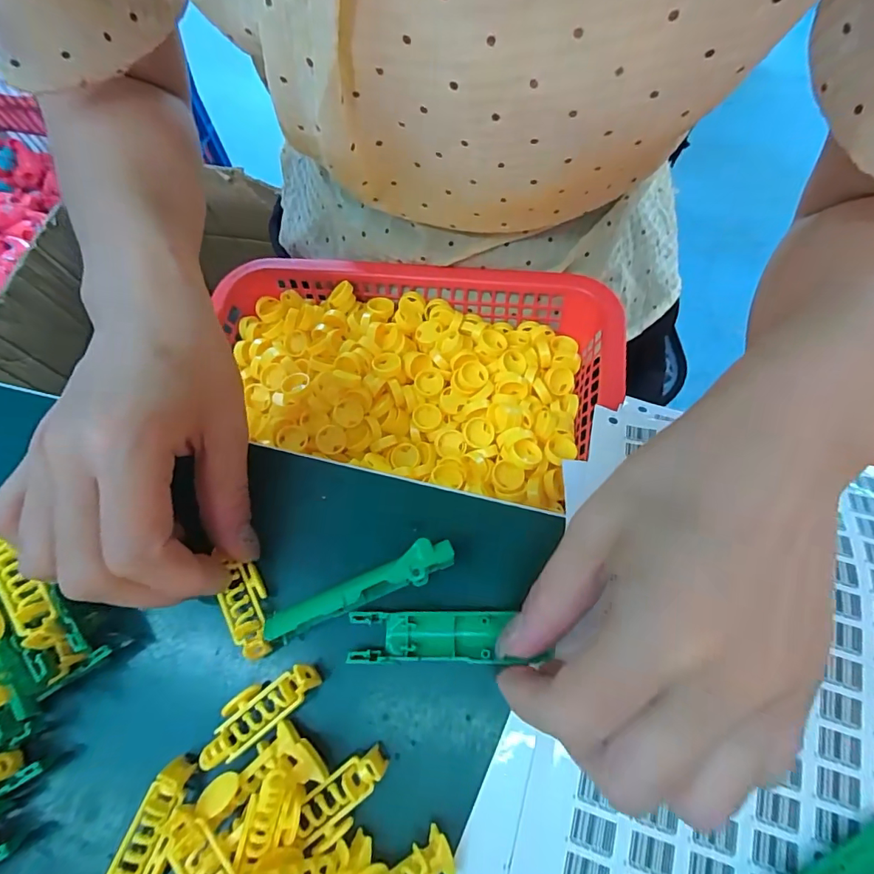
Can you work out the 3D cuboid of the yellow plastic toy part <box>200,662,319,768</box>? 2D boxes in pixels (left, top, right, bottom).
[{"bbox_3d":[-0.068,0.103,0.181,0.050,0.012,0.018,-36,72,-10],"label":"yellow plastic toy part"}]

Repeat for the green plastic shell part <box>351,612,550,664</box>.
[{"bbox_3d":[0.004,0.079,0.187,0.075,0.009,0.019,1,69,3],"label":"green plastic shell part"}]

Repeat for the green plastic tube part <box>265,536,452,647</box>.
[{"bbox_3d":[-0.030,0.062,0.192,0.077,0.016,0.015,-25,70,-7],"label":"green plastic tube part"}]

